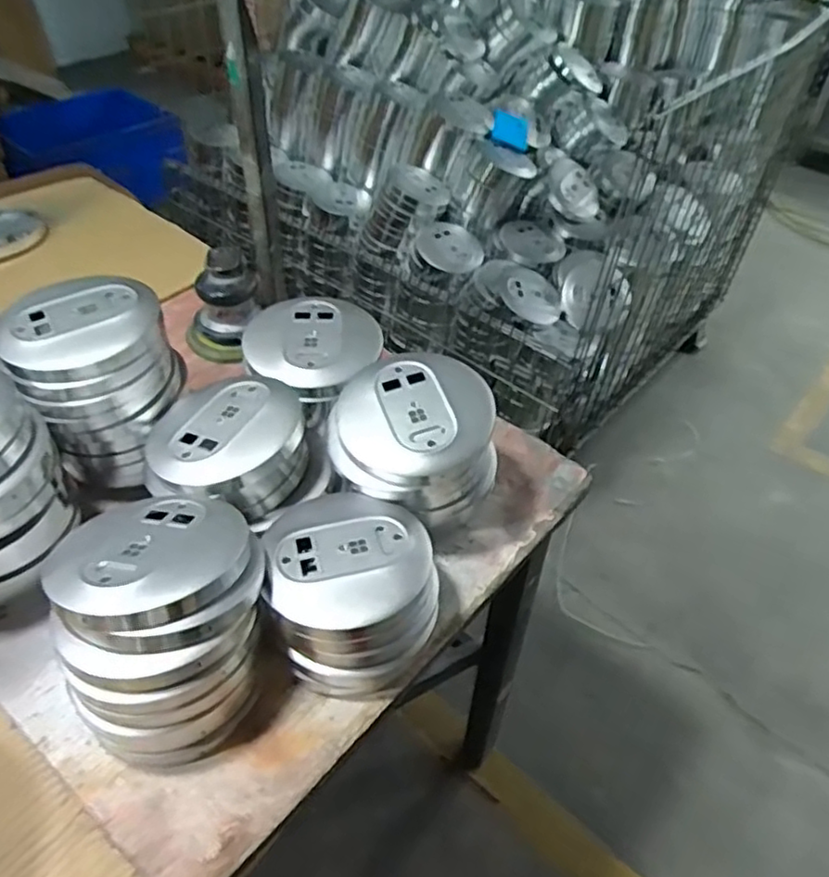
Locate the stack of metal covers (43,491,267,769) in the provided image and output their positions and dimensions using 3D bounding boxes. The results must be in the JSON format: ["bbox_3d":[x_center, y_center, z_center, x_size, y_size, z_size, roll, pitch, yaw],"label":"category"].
[{"bbox_3d":[-0.180,0.131,0.505,0.138,0.132,0.168,-6,46,-3],"label":"stack of metal covers"}]

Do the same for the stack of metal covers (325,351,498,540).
[{"bbox_3d":[0.002,0.003,0.632,0.153,0.113,0.132,5,45,2],"label":"stack of metal covers"}]

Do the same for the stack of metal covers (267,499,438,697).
[{"bbox_3d":[-0.052,0.119,0.558,0.133,0.082,0.149,-14,48,-16],"label":"stack of metal covers"}]

